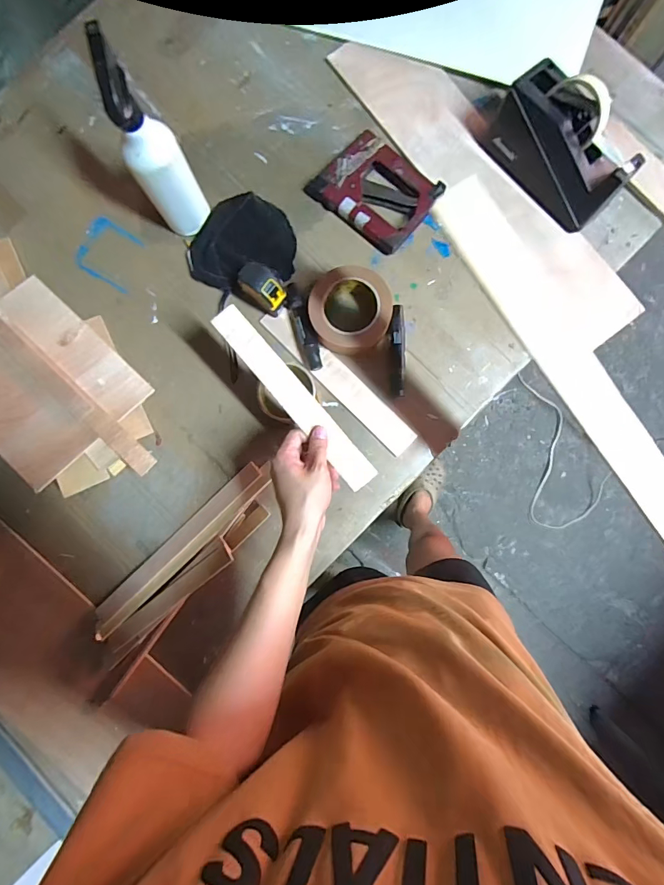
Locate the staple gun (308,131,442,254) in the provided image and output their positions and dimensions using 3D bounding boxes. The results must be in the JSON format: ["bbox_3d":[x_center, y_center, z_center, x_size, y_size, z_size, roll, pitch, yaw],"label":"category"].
[{"bbox_3d":[0.067,-0.378,0.617,0.162,0.025,0.129,39,88,5],"label":"staple gun"}]

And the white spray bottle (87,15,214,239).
[{"bbox_3d":[-0.226,-0.364,0.523,0.071,0.232,0.079,-31,85,0],"label":"white spray bottle"}]

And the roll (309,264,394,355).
[{"bbox_3d":[0.027,-0.188,0.589,0.114,0.052,0.116,0,86,3],"label":"roll"}]

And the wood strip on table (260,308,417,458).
[{"bbox_3d":[0.008,-0.094,0.611,0.283,0.010,0.042,44,89,5],"label":"wood strip on table"}]

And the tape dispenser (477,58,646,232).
[{"bbox_3d":[0.317,-0.410,0.572,0.089,0.094,0.199,-41,85,-1],"label":"tape dispenser"}]

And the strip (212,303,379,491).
[{"bbox_3d":[-0.045,-0.054,0.499,0.038,0.006,0.266,-42,93,-13],"label":"strip"}]

